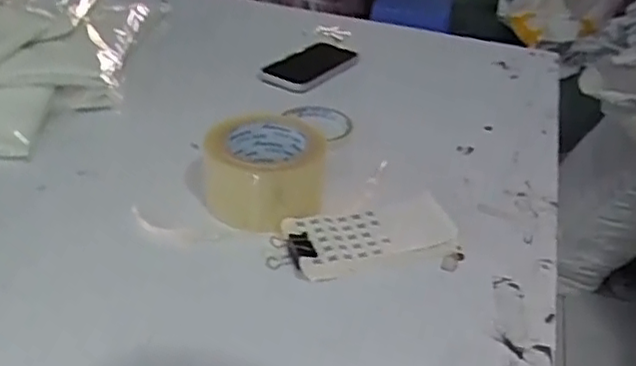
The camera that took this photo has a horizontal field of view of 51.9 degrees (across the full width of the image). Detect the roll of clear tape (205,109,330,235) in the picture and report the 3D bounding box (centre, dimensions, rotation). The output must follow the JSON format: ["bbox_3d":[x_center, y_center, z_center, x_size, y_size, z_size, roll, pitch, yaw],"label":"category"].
[{"bbox_3d":[-0.049,-0.013,0.611,0.109,0.068,0.105,0,33,-8],"label":"roll of clear tape"}]

